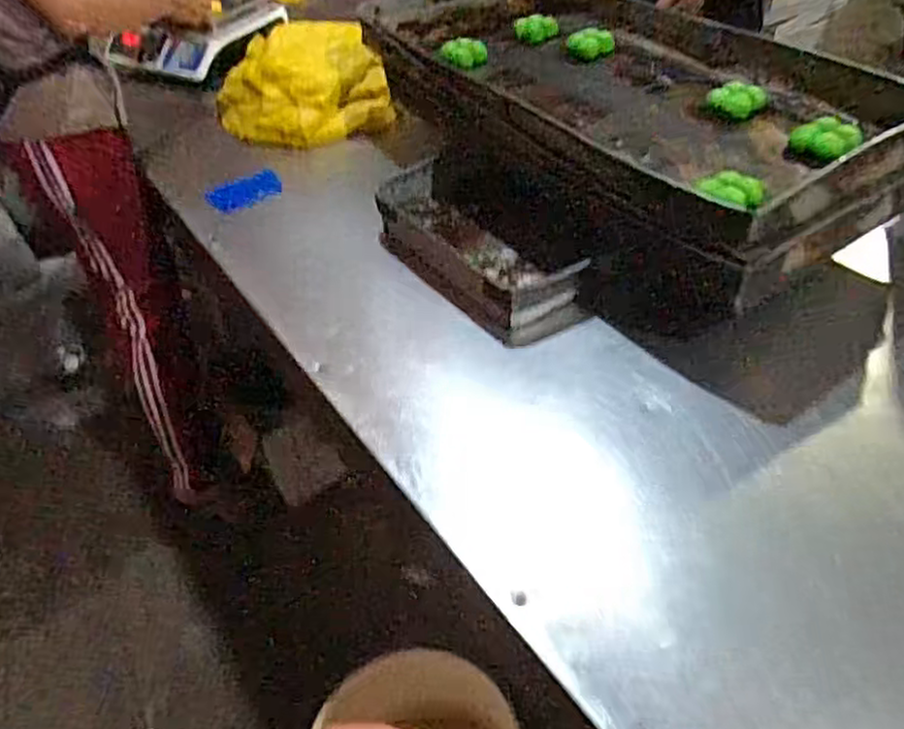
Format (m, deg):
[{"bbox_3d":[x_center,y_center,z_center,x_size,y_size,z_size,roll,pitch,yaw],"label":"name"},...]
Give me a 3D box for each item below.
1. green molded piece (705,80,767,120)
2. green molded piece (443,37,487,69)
[{"bbox_3d":[0.396,-0.368,0.995,0.077,0.028,0.072,11,46,17],"label":"green molded piece"},{"bbox_3d":[0.022,-0.543,1.239,0.076,0.025,0.095,-1,44,6],"label":"green molded piece"}]

